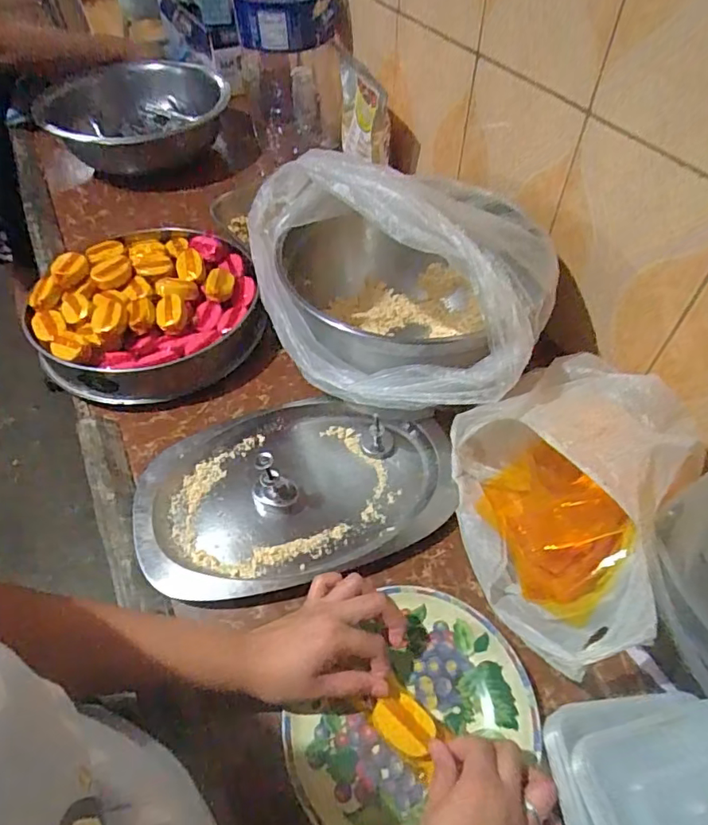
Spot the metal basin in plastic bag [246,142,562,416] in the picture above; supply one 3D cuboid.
[{"bbox_3d":[0.039,-0.142,0.617,0.349,0.236,0.286,18,54,14],"label":"metal basin in plastic bag"}]

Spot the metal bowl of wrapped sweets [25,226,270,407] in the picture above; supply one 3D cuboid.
[{"bbox_3d":[-0.283,-0.152,0.729,0.283,0.099,0.310,0,52,0],"label":"metal bowl of wrapped sweets"}]

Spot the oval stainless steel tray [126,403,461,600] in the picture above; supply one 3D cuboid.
[{"bbox_3d":[-0.062,0.081,0.582,0.340,0.020,0.218,-15,53,-11],"label":"oval stainless steel tray"}]

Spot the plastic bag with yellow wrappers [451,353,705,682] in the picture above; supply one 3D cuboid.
[{"bbox_3d":[0.186,0.072,0.501,0.203,0.147,0.276,25,56,19],"label":"plastic bag with yellow wrappers"}]

